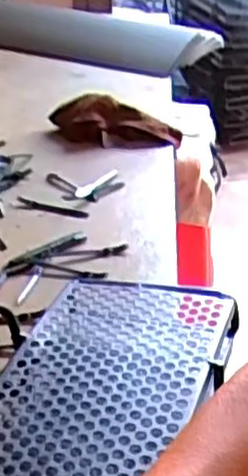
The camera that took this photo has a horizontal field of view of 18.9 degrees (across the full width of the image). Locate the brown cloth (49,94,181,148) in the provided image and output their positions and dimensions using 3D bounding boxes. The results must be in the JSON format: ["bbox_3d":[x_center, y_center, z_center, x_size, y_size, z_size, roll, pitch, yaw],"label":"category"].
[{"bbox_3d":[-0.017,-0.167,1.050,0.186,0.054,0.073,10,32,18],"label":"brown cloth"}]

